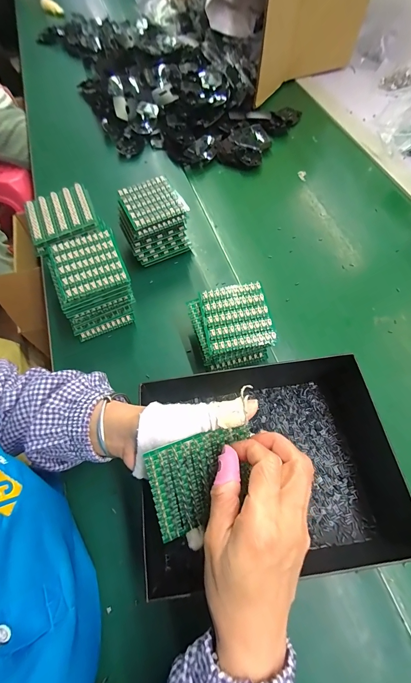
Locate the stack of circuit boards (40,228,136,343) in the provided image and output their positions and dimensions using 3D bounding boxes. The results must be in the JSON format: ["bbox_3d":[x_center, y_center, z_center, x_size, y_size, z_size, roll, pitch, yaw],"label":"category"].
[{"bbox_3d":[-0.154,-0.078,0.401,0.095,0.092,0.093,-22,65,-11],"label":"stack of circuit boards"}]

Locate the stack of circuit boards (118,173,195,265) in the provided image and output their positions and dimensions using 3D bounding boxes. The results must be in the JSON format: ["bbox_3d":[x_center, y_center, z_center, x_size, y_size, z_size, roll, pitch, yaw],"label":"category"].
[{"bbox_3d":[-0.083,-0.182,0.461,0.095,0.098,0.083,-24,65,-11],"label":"stack of circuit boards"}]

